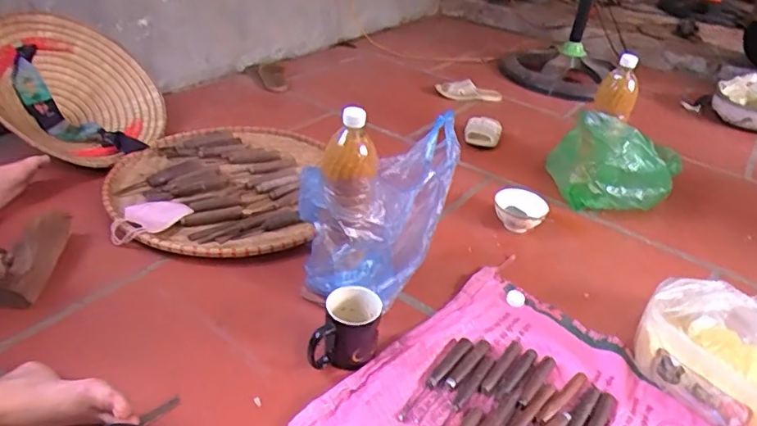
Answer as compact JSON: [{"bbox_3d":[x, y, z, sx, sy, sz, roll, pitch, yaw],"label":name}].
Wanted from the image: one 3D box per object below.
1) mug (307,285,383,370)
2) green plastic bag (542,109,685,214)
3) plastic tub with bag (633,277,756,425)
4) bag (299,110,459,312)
[{"bbox_3d":[-0.047,0.168,0.799,0.103,0.085,0.083,2,33,-6],"label":"mug"},{"bbox_3d":[0.517,-0.108,1.251,0.281,0.190,0.177,23,36,24],"label":"green plastic bag"},{"bbox_3d":[0.555,0.210,0.818,0.213,0.156,0.278,-24,44,-38],"label":"plastic tub with bag"},{"bbox_3d":[-0.008,-0.009,0.922,0.227,0.239,0.236,10,34,7],"label":"bag"}]

